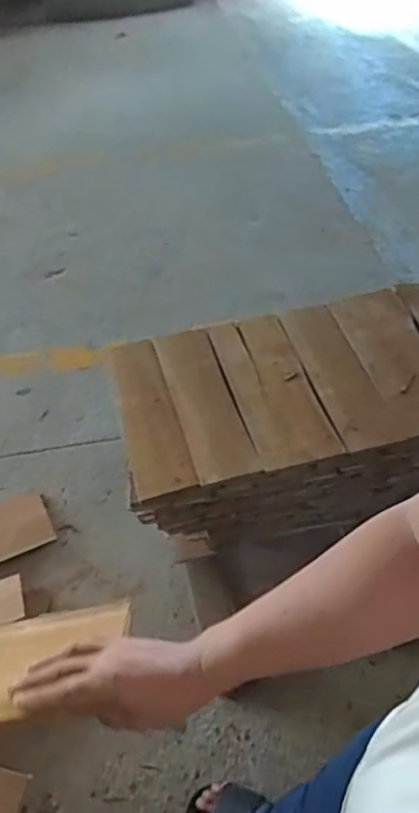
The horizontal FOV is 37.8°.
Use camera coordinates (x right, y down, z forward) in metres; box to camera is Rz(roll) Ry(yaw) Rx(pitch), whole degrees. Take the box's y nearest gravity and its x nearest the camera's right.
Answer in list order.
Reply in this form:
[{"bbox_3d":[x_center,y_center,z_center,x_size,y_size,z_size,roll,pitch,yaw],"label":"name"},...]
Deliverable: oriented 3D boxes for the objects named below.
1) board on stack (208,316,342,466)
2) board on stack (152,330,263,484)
[{"bbox_3d":[0.145,-0.053,1.471,0.180,0.043,0.454,-14,49,-9],"label":"board on stack"},{"bbox_3d":[-0.017,-0.025,1.447,0.139,0.019,0.453,-14,49,-8],"label":"board on stack"}]

